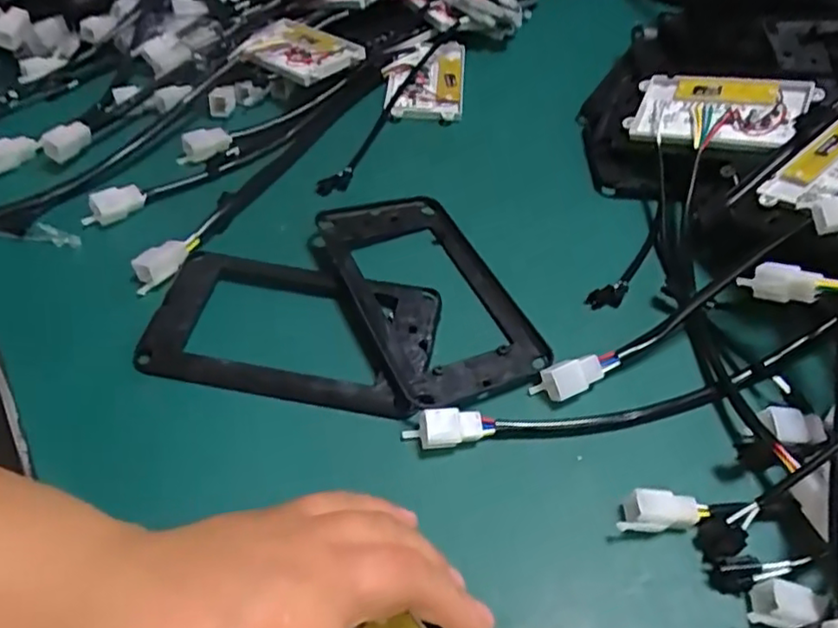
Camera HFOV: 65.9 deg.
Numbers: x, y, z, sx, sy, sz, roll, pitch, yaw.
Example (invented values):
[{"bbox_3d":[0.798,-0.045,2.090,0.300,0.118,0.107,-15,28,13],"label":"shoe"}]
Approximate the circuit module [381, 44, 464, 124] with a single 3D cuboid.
[{"bbox_3d":[0.005,-0.189,0.518,0.062,0.014,0.096,4,50,2],"label":"circuit module"}]

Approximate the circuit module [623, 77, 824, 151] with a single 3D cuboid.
[{"bbox_3d":[0.206,-0.140,0.445,0.112,0.010,0.069,10,64,24],"label":"circuit module"}]

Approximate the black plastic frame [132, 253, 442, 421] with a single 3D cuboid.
[{"bbox_3d":[-0.069,0.006,0.360,0.152,0.012,0.088,9,50,6],"label":"black plastic frame"}]

